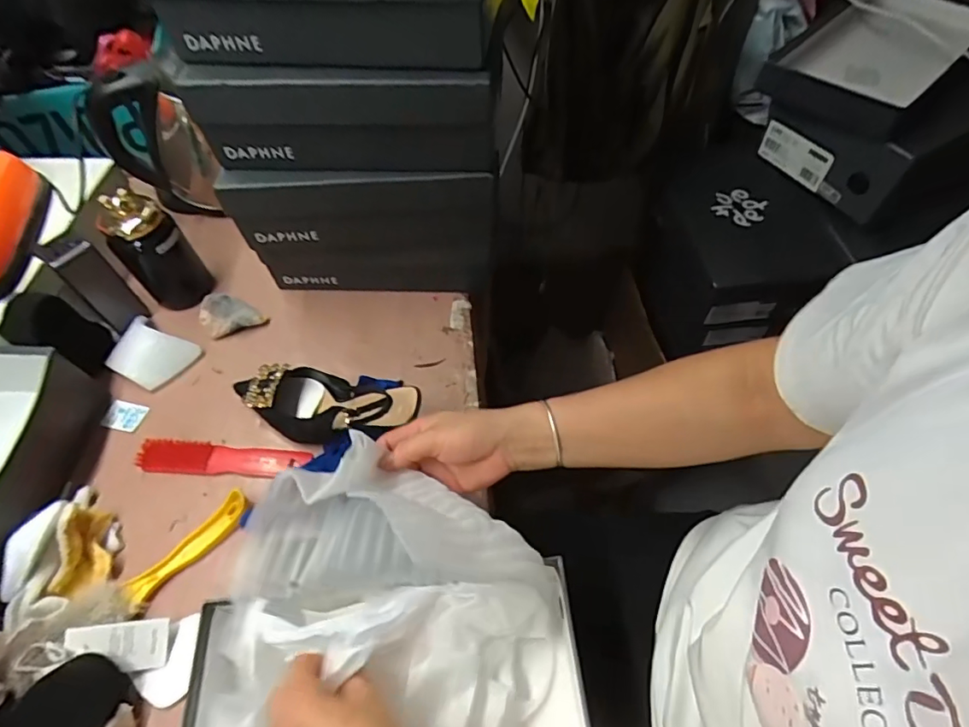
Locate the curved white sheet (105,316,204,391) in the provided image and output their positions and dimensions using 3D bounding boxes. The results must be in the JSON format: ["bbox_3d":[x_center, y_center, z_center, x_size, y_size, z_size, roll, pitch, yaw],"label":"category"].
[{"bbox_3d":[-0.413,-0.015,0.654,0.092,0.042,0.076,22,60,15],"label":"curved white sheet"}]

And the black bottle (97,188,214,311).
[{"bbox_3d":[-0.403,-0.140,0.659,0.065,0.146,0.061,10,58,9],"label":"black bottle"}]

